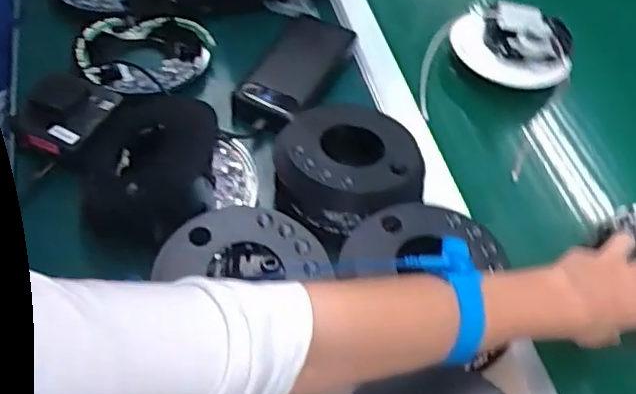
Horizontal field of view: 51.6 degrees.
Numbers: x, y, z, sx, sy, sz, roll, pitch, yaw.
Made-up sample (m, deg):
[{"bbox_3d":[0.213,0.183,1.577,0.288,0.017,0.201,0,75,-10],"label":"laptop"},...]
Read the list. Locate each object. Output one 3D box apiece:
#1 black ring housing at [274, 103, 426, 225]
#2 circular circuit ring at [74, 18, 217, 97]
[{"bbox_3d":[0.025,-0.026,0.566,0.127,0.050,0.117,8,52,0],"label":"black ring housing"},{"bbox_3d":[-0.176,-0.143,0.651,0.114,0.025,0.117,3,52,-4],"label":"circular circuit ring"}]

